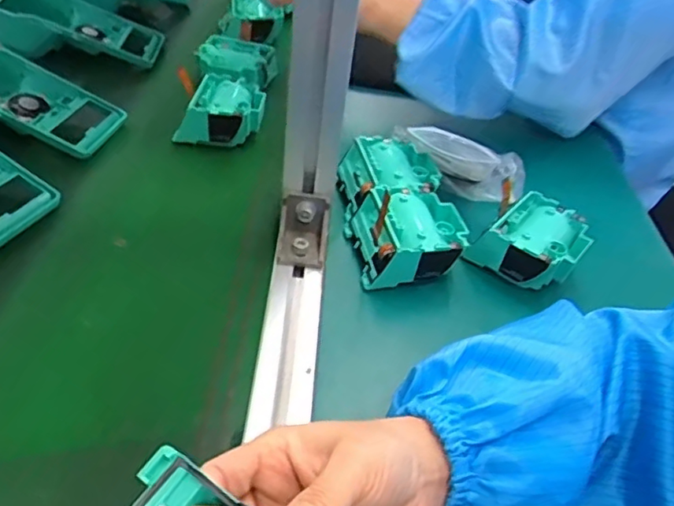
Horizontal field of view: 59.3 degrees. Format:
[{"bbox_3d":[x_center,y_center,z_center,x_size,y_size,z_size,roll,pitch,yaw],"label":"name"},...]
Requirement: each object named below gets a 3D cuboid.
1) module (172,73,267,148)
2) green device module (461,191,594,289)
[{"bbox_3d":[-0.109,-0.136,0.565,0.079,0.052,0.081,8,40,3],"label":"module"},{"bbox_3d":[0.154,-0.007,0.463,0.069,0.041,0.072,31,47,27],"label":"green device module"}]

